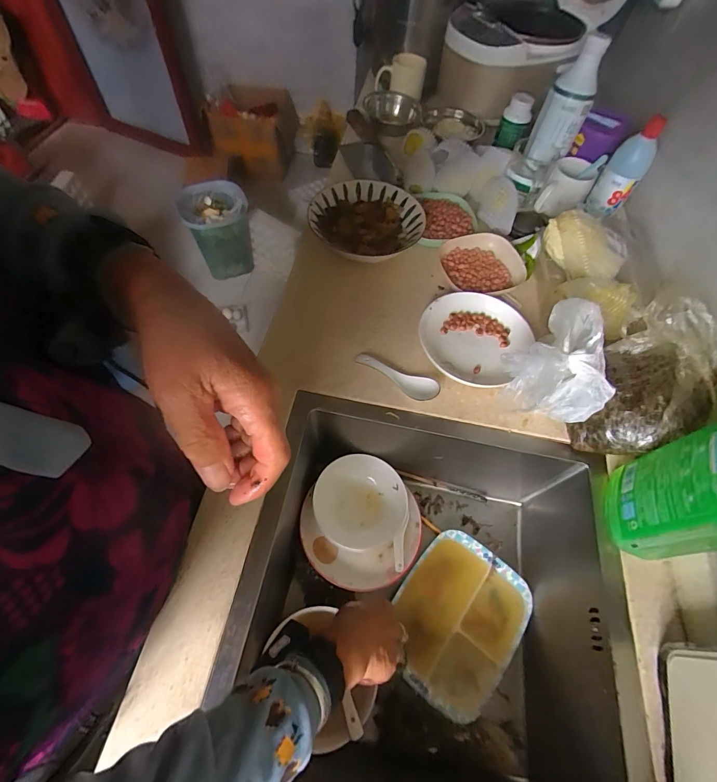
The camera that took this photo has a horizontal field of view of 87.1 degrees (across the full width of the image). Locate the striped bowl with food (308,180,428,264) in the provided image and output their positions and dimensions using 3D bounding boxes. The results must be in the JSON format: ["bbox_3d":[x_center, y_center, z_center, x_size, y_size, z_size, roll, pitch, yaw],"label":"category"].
[{"bbox_3d":[0.015,-0.304,0.693,0.201,0.047,0.196,1,61,-2],"label":"striped bowl with food"}]

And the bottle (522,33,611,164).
[{"bbox_3d":[0.386,-0.529,0.700,0.081,0.187,0.070,26,63,11],"label":"bottle"}]

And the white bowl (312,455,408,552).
[{"bbox_3d":[0.004,0.188,0.628,0.148,0.063,0.145,1,61,-2],"label":"white bowl"}]

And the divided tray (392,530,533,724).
[{"bbox_3d":[0.150,0.350,0.588,0.176,0.030,0.222,37,66,16],"label":"divided tray"}]

